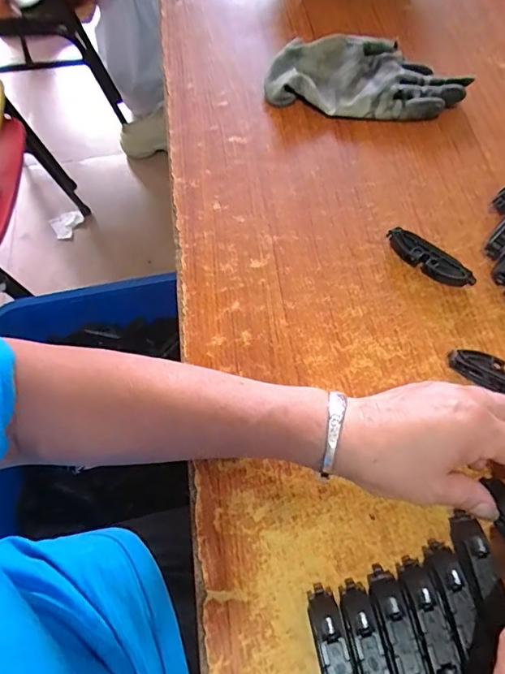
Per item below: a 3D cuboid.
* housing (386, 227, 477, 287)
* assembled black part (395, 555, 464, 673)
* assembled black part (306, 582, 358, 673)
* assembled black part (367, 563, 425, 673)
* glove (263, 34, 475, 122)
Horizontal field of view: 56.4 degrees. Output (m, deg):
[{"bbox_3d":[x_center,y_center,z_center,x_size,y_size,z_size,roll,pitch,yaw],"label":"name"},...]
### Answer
[{"bbox_3d":[0.152,-0.068,0.407,0.081,0.021,0.016,38,71,20],"label":"housing"},{"bbox_3d":[0.108,0.179,0.283,0.020,0.018,0.083,-11,63,-3],"label":"assembled black part"},{"bbox_3d":[0.050,0.194,0.278,0.019,0.018,0.082,-12,63,-3],"label":"assembled black part"},{"bbox_3d":[0.087,0.183,0.282,0.019,0.017,0.080,-11,63,-3],"label":"assembled black part"},{"bbox_3d":[0.120,-0.282,0.510,0.203,0.032,0.105,5,63,6],"label":"glove"}]

